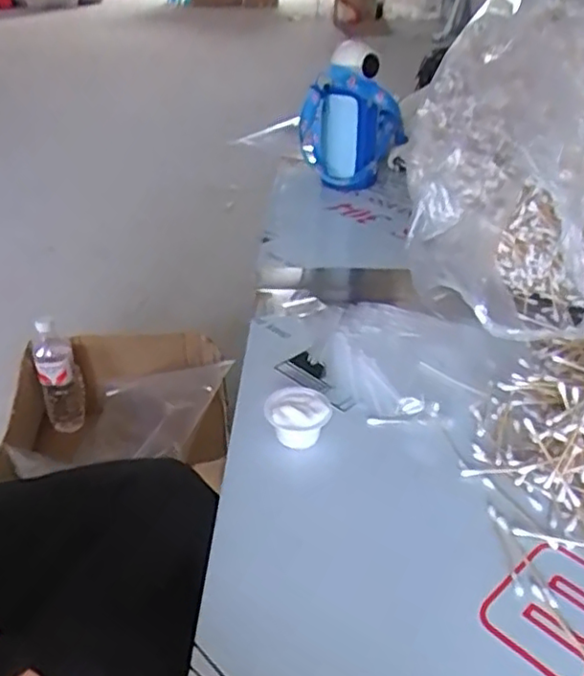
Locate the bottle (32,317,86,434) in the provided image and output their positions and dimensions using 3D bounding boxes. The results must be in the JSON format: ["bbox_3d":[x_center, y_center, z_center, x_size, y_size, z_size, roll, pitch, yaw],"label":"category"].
[{"bbox_3d":[-0.431,0.073,1.204,0.077,0.208,0.072,-13,35,-20],"label":"bottle"}]

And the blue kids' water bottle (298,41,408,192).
[{"bbox_3d":[0.094,-0.348,1.025,0.158,0.195,0.113,1,33,1],"label":"blue kids' water bottle"}]

